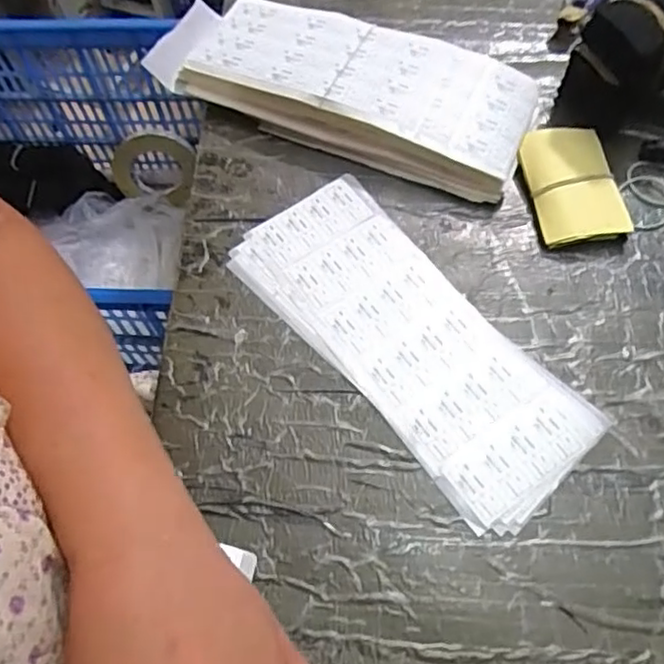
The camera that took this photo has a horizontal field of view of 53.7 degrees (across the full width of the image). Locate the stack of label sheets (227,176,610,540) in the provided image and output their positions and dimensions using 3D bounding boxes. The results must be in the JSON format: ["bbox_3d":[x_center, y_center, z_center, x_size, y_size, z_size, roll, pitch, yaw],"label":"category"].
[{"bbox_3d":[0.050,0.002,0.433,0.108,0.004,0.257,-37,69,-16],"label":"stack of label sheets"}]

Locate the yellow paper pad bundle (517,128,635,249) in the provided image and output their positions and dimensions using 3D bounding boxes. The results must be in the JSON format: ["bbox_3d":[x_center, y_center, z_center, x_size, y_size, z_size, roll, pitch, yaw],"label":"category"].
[{"bbox_3d":[0.172,-0.105,0.475,0.059,0.018,0.092,-9,64,-4],"label":"yellow paper pad bundle"}]

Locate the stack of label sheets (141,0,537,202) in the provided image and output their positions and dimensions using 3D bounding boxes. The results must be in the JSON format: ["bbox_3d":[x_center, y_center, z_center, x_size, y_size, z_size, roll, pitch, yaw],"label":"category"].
[{"bbox_3d":[0.007,-0.195,0.513,0.293,0.041,0.105,21,66,11],"label":"stack of label sheets"}]

